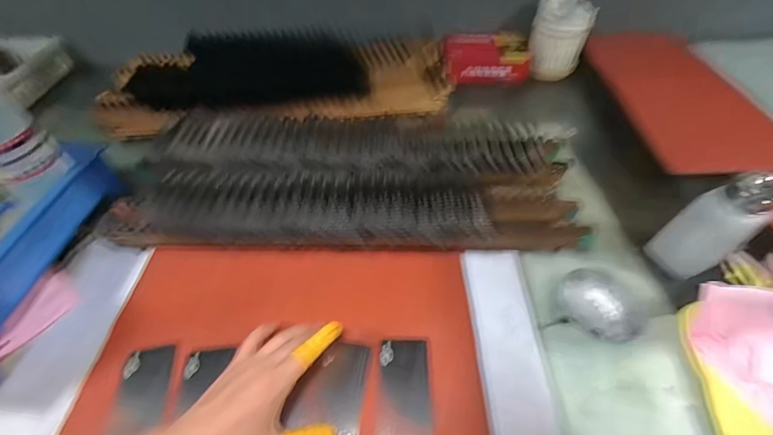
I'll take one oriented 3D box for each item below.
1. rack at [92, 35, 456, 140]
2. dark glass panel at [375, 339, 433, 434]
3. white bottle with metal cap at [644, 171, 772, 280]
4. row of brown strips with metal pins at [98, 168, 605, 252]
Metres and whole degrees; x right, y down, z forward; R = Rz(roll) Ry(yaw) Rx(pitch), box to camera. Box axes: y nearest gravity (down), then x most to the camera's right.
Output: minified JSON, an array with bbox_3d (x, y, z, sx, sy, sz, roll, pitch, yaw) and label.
[{"bbox_3d":[-0.168,-0.228,0.569,0.537,0.067,0.181,-4,50,-2],"label":"rack"},{"bbox_3d":[0.018,0.163,0.332,0.049,0.005,0.086,6,57,-2],"label":"dark glass panel"},{"bbox_3d":[0.341,0.013,0.363,0.051,0.124,0.050,-12,51,-9],"label":"white bottle with metal cap"},{"bbox_3d":[-0.055,0.005,0.407,0.566,0.088,0.094,2,50,3],"label":"row of brown strips with metal pins"}]

